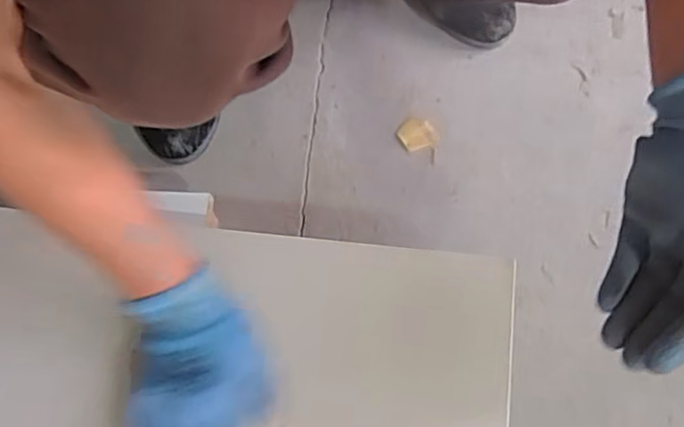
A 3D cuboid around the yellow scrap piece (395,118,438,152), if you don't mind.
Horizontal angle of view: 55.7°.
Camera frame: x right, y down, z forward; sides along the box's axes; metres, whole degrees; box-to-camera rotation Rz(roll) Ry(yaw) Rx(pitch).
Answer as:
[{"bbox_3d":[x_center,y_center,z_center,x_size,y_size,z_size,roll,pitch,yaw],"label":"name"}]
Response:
[{"bbox_3d":[0.079,-0.085,0.688,0.036,0.008,0.036,-26,72,-5],"label":"yellow scrap piece"}]

